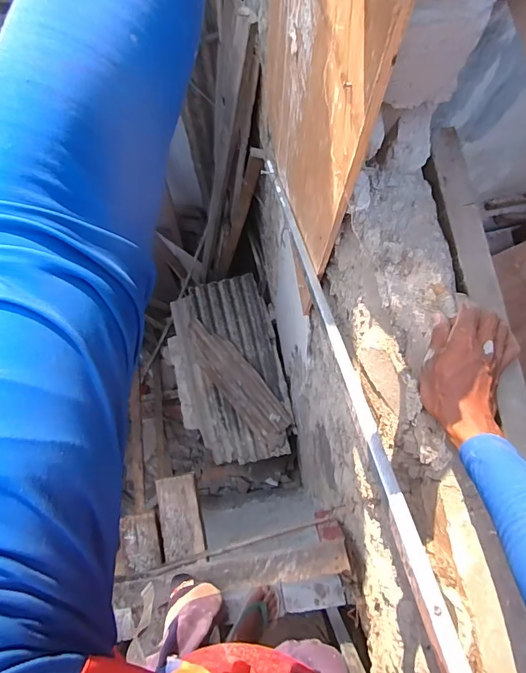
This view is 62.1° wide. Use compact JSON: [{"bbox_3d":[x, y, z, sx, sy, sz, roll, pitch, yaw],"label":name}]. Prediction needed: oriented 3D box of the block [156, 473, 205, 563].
[{"bbox_3d":[-0.258,0.558,1.358,0.126,0.027,0.239,-10,79,-1],"label":"block"}]

